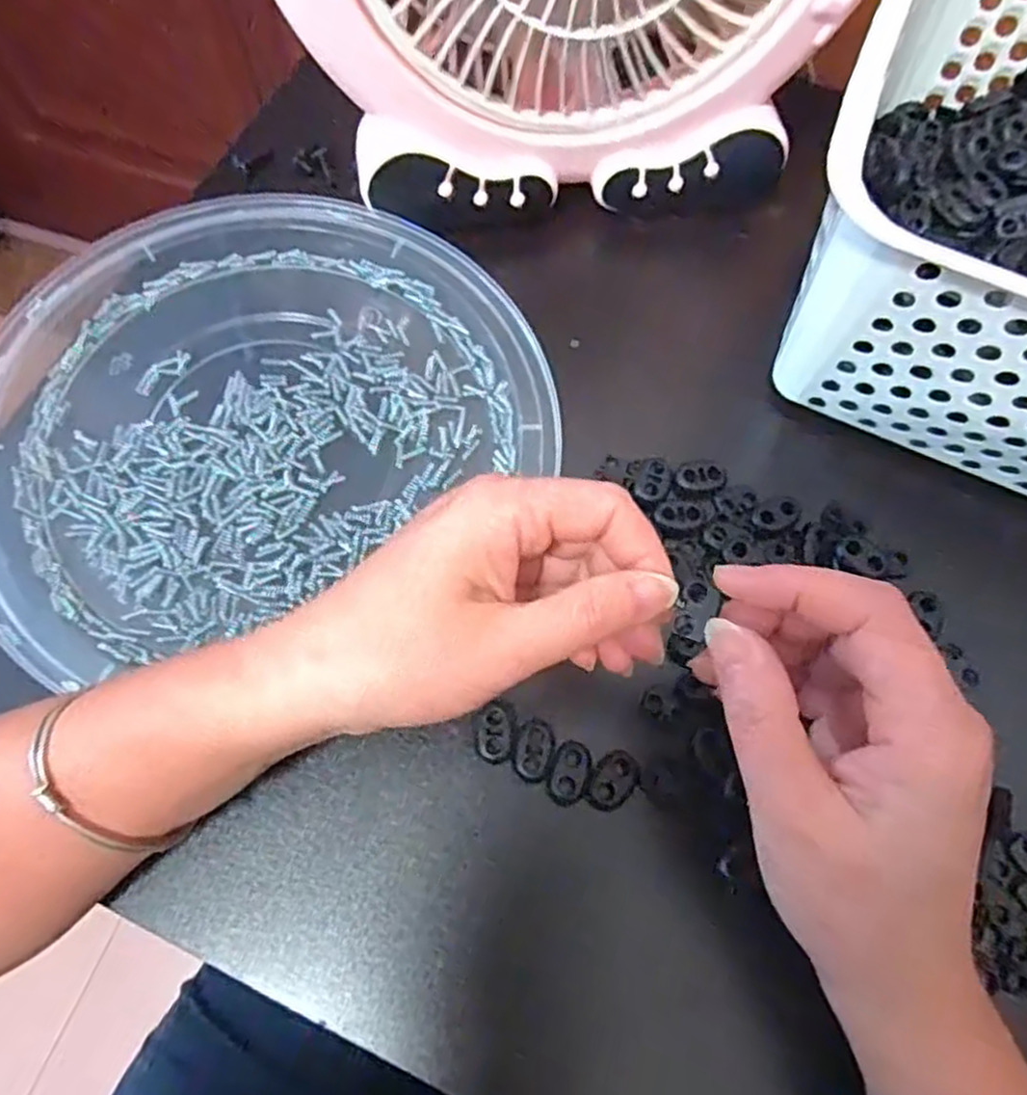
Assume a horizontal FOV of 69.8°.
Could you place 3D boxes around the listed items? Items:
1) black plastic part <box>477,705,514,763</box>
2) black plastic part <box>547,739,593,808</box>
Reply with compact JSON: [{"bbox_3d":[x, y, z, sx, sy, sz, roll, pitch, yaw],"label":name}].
[{"bbox_3d":[-0.006,0.070,0.277,0.013,0.007,0.021,8,70,2],"label":"black plastic part"},{"bbox_3d":[0.021,0.083,0.271,0.015,0.004,0.023,19,71,5],"label":"black plastic part"}]

